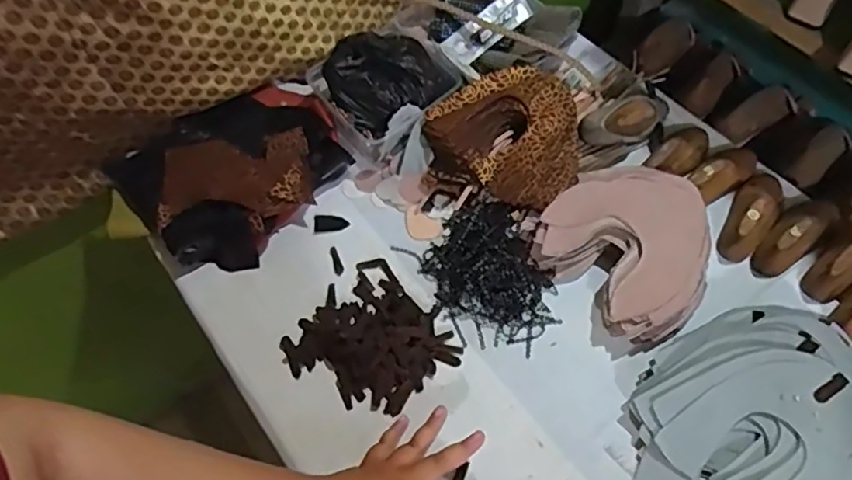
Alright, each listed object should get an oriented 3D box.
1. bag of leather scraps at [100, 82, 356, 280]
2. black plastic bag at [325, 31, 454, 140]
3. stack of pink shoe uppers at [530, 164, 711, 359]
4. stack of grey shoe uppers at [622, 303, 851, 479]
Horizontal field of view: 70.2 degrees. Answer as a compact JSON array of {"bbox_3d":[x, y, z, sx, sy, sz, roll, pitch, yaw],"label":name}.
[{"bbox_3d":[-0.246,-0.104,0.785,0.278,0.060,0.267,-35,63,-18],"label":"bag of leather scraps"},{"bbox_3d":[-0.049,-0.217,0.789,0.155,0.067,0.136,-27,61,-14],"label":"black plastic bag"},{"bbox_3d":[0.240,0.009,0.702,0.197,0.063,0.197,-29,62,-15],"label":"stack of pink shoe uppers"},{"bbox_3d":[0.330,0.171,0.595,0.225,0.068,0.235,24,62,16],"label":"stack of grey shoe uppers"}]

